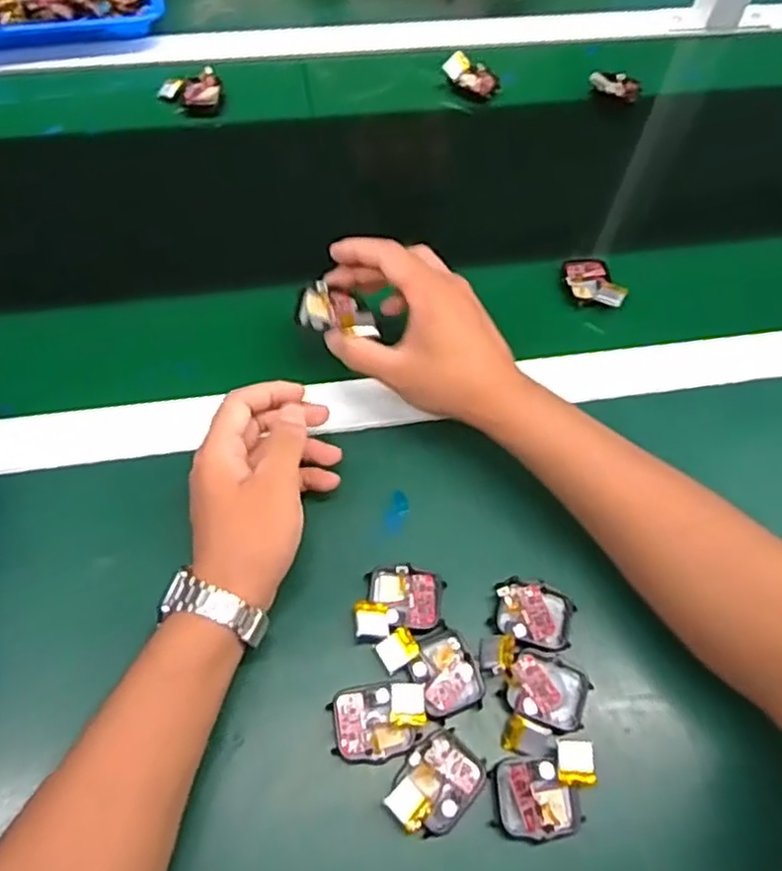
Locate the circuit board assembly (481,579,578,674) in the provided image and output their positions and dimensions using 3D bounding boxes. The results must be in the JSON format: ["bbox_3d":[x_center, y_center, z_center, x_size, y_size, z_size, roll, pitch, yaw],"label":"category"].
[{"bbox_3d":[0.079,0.111,0.415,0.063,0.016,0.046,-18,63,-13],"label":"circuit board assembly"}]

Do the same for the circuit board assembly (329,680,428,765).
[{"bbox_3d":[-0.006,0.159,0.384,0.052,0.014,0.038,-5,61,-6],"label":"circuit board assembly"}]

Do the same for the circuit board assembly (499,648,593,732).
[{"bbox_3d":[0.091,0.146,0.397,0.047,0.014,0.039,17,61,6],"label":"circuit board assembly"}]

